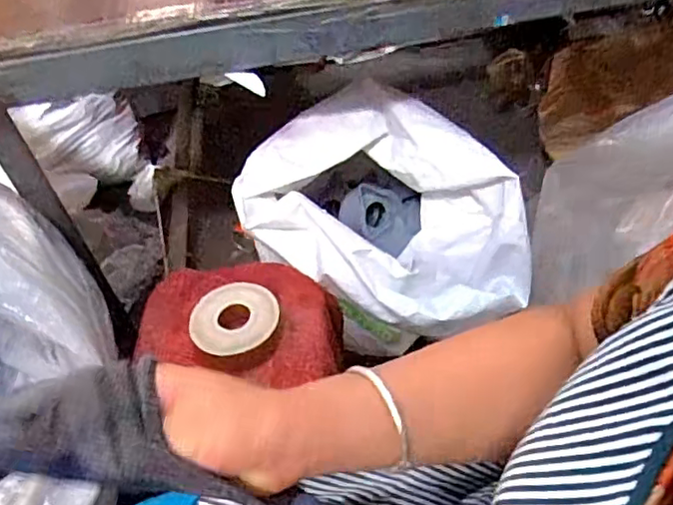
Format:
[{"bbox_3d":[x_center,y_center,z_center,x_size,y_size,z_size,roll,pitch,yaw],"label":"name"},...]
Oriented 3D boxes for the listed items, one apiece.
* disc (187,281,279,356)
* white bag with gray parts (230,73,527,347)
[{"bbox_3d":[-0.113,0.073,0.674,0.083,0.012,0.100,27,51,10],"label":"disc"},{"bbox_3d":[0.079,-0.043,0.807,0.348,0.257,0.269,14,50,19],"label":"white bag with gray parts"}]

